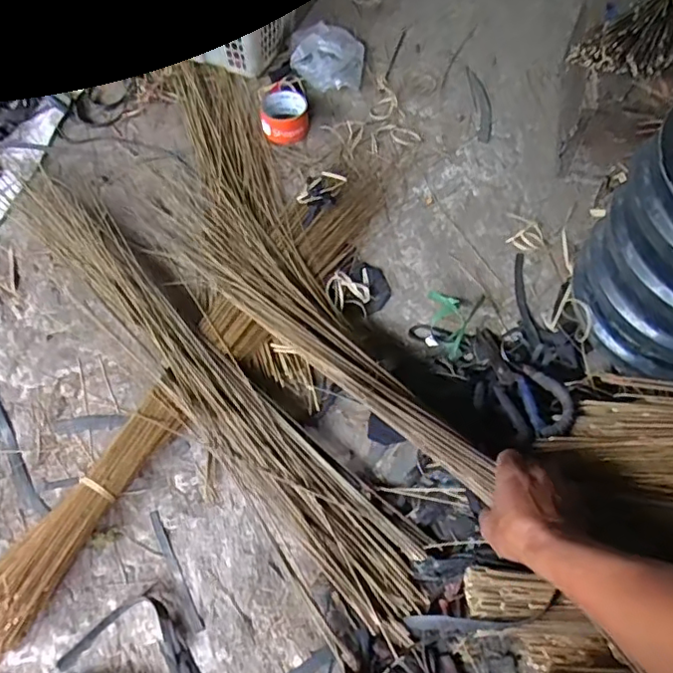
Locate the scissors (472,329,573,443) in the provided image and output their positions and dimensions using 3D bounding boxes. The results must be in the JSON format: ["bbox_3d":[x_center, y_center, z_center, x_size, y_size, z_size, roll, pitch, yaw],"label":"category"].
[{"bbox_3d":[0.219,0.057,0.754,0.092,0.023,0.194,-19,43,-8],"label":"scissors"}]

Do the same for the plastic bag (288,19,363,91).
[{"bbox_3d":[-0.016,-0.525,1.094,0.138,0.042,0.148,-4,61,1],"label":"plastic bag"}]

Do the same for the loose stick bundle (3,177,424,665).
[{"bbox_3d":[-0.199,0.039,0.765,0.136,0.054,0.819,-40,67,-17],"label":"loose stick bundle"}]

